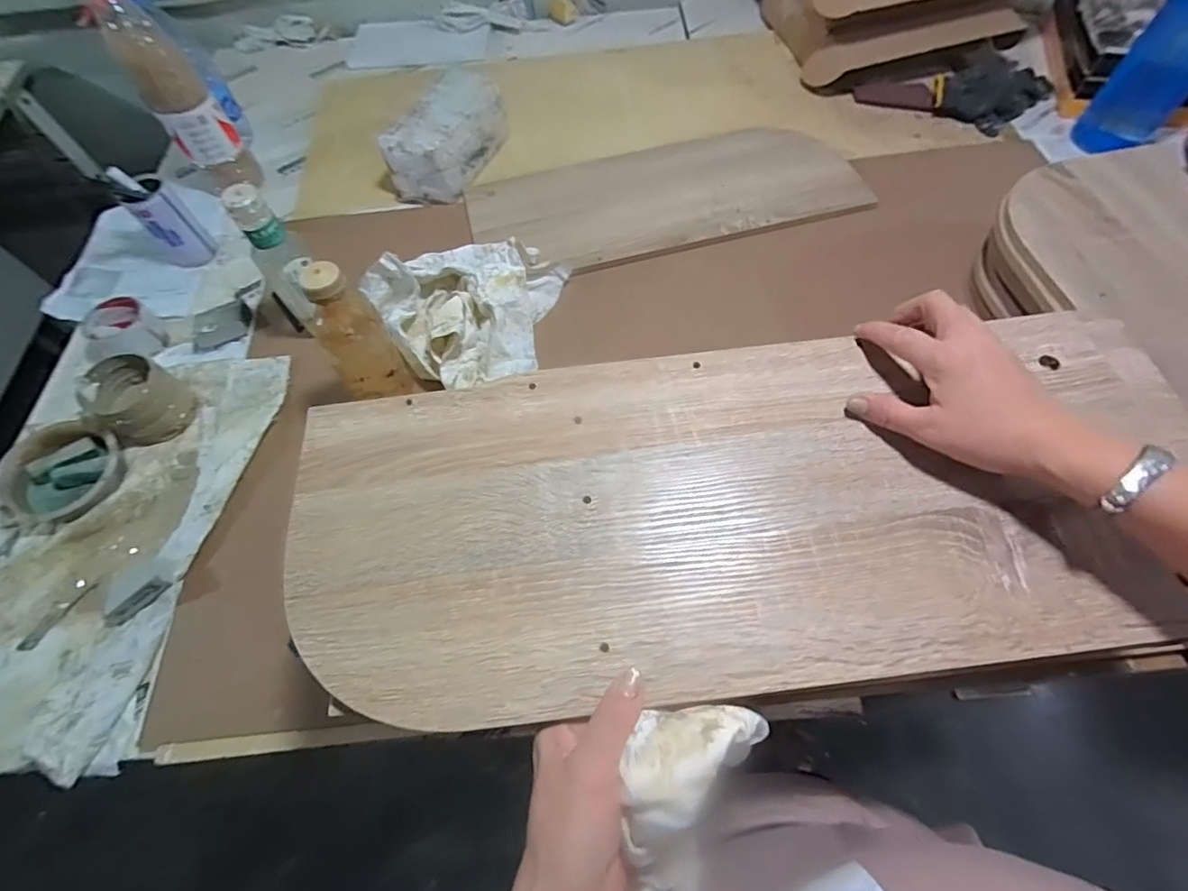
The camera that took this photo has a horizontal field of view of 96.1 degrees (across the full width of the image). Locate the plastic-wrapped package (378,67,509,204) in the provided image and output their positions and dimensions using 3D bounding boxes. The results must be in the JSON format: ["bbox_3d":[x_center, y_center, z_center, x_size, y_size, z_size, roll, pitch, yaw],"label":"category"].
[{"bbox_3d":[-0.237,-0.501,0.866,0.101,0.099,0.219,21,66,14],"label":"plastic-wrapped package"}]

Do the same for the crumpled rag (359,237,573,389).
[{"bbox_3d":[-0.141,-0.177,0.692,0.250,0.089,0.197,-25,63,-9],"label":"crumpled rag"}]

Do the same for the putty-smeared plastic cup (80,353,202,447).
[{"bbox_3d":[-0.581,-0.060,0.675,0.105,0.067,0.093,26,67,17],"label":"putty-smeared plastic cup"}]

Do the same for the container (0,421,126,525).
[{"bbox_3d":[-0.638,0.035,0.644,0.123,0.046,0.122,-2,62,3],"label":"container"}]

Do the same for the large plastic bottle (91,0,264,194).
[{"bbox_3d":[-0.635,-0.539,0.805,0.083,0.285,0.098,-33,65,-13],"label":"large plastic bottle"}]

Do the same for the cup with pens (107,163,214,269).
[{"bbox_3d":[-0.640,-0.338,0.795,0.065,0.125,0.057,-42,67,-17],"label":"cup with pens"}]

